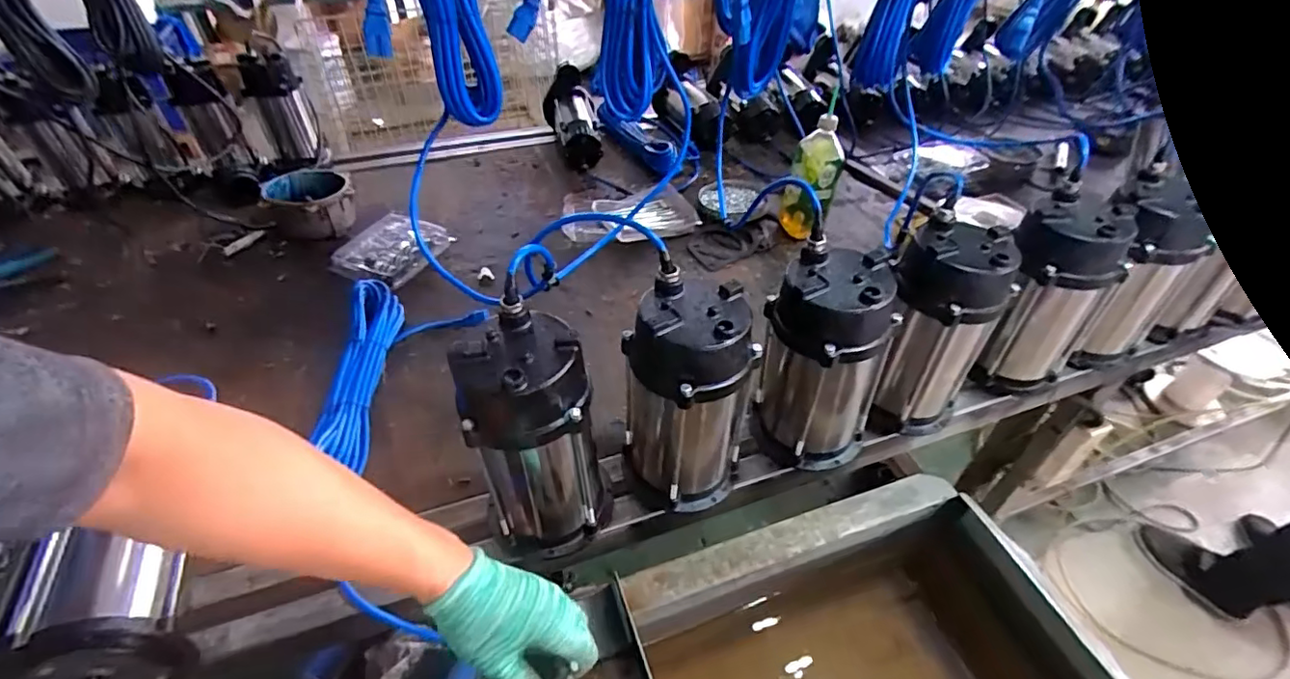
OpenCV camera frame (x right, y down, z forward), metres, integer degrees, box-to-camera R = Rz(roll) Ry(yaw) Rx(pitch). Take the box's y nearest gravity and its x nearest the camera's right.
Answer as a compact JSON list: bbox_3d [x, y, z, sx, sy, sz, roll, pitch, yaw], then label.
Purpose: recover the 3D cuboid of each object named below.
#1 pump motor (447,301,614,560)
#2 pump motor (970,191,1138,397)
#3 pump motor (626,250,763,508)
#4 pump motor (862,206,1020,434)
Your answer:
[{"bbox_3d":[-0.109,0.110,0.590,0.126,0.268,0.120,6,44,5],"label":"pump motor"},{"bbox_3d":[0.520,-0.048,0.752,0.121,0.258,0.100,33,52,29],"label":"pump motor"},{"bbox_3d":[0.046,0.064,0.624,0.121,0.249,0.124,-32,53,-30],"label":"pump motor"},{"bbox_3d":[0.345,-0.002,0.698,0.122,0.251,0.111,29,50,26],"label":"pump motor"}]

